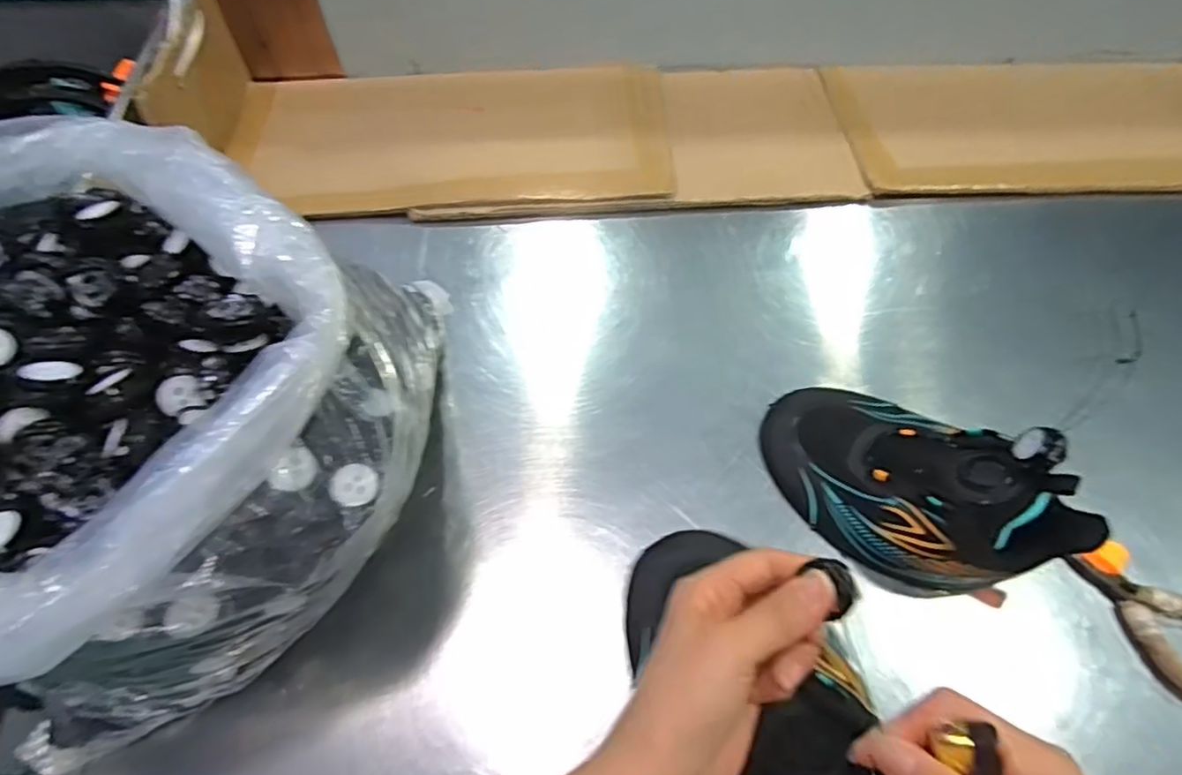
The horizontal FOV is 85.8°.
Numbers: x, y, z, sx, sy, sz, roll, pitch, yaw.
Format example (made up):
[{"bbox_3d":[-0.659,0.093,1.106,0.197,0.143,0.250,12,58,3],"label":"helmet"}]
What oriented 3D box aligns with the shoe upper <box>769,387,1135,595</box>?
[{"bbox_3d":[0.203,0.056,0.410,0.109,0.092,0.181,-24,63,-12],"label":"shoe upper"}]

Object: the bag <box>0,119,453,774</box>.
[{"bbox_3d":[-0.228,0.020,0.360,0.259,0.237,0.287,-10,60,-5],"label":"bag"}]

